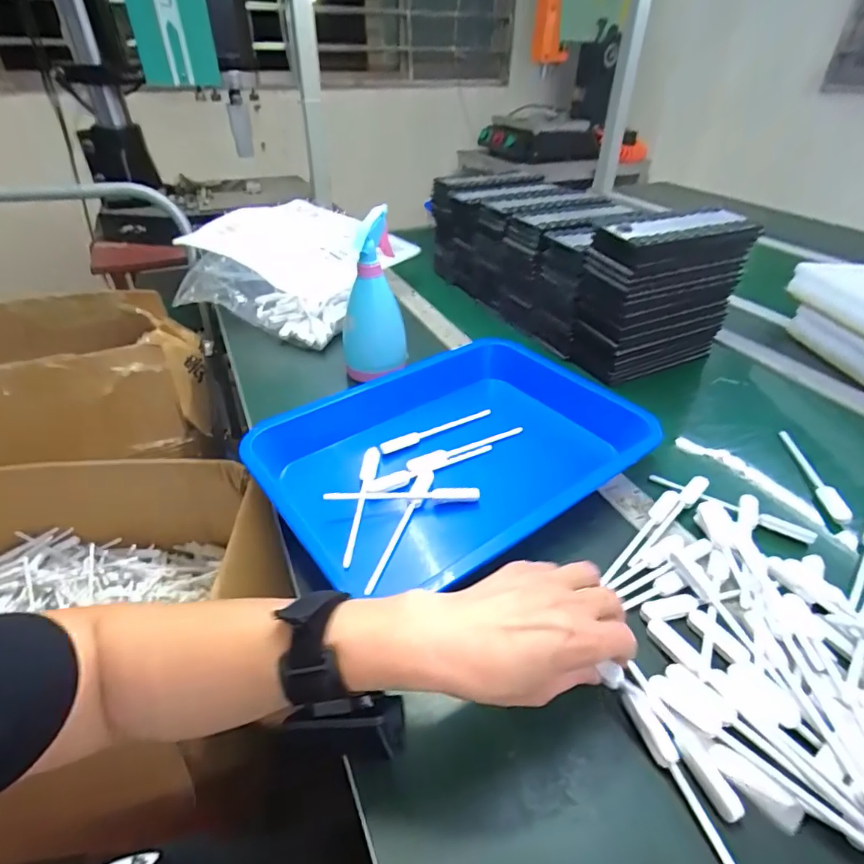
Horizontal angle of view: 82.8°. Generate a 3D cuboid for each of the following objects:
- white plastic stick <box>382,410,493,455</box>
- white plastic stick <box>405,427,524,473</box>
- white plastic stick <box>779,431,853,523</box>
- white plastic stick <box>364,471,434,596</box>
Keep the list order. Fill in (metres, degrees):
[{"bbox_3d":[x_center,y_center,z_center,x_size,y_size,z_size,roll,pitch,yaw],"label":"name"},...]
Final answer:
[{"bbox_3d":[0.006,-0.003,0.561,0.144,0.014,0.012,-19,42,-28],"label":"white plastic stick"},{"bbox_3d":[0.037,0.017,0.531,0.142,0.011,0.017,-17,41,-26],"label":"white plastic stick"},{"bbox_3d":[0.400,0.042,0.516,0.018,0.015,0.134,7,36,5],"label":"white plastic stick"},{"bbox_3d":[-0.025,0.082,0.452,0.016,0.012,0.140,12,37,12],"label":"white plastic stick"}]

